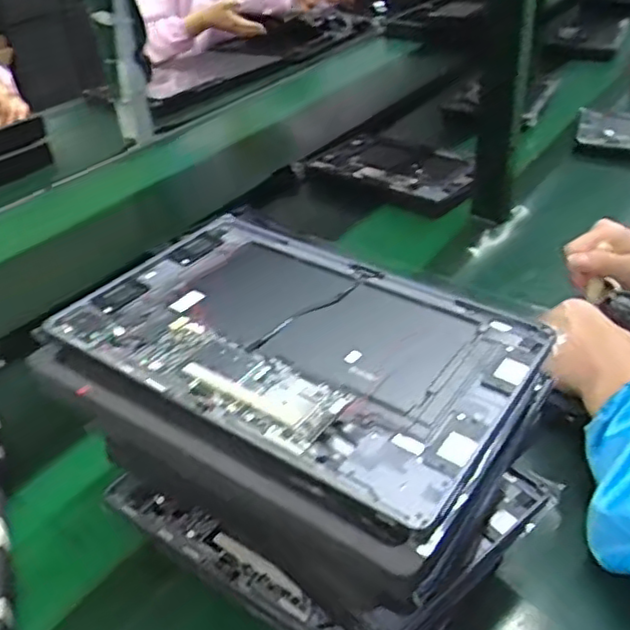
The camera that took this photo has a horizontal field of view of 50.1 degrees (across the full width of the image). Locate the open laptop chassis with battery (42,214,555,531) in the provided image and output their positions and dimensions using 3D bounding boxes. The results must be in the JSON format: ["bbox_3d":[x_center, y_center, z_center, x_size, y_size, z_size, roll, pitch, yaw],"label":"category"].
[{"bbox_3d":[-0.012,0.012,0.399,0.254,0.019,0.164,20,41,30],"label":"open laptop chassis with battery"}]

